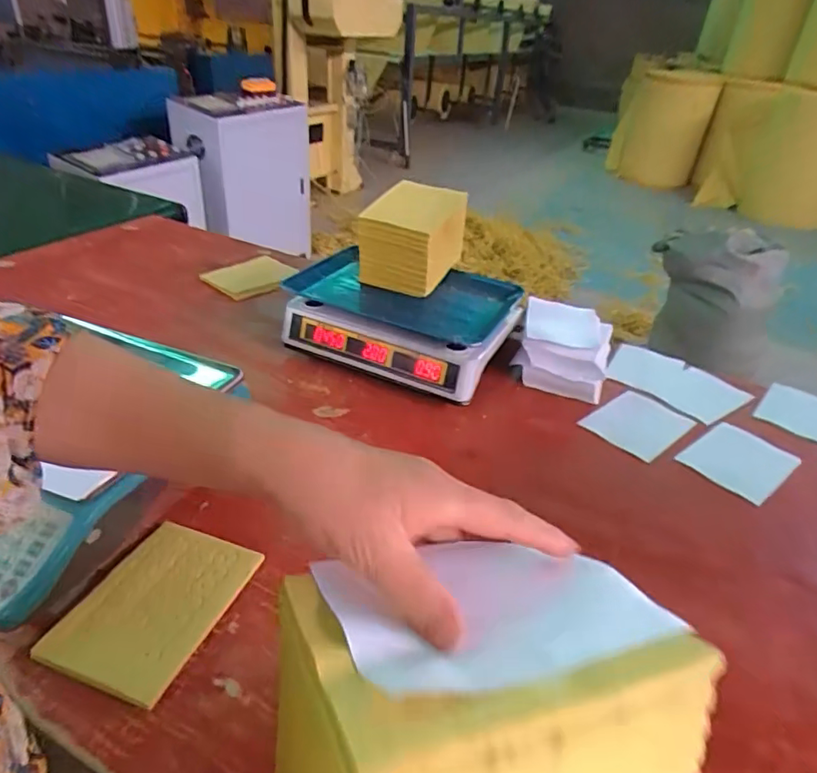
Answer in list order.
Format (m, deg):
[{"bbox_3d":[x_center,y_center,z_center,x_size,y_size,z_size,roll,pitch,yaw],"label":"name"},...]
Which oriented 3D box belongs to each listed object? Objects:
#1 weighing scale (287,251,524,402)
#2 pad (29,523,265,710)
[{"bbox_3d":[-0.004,-0.110,0.939,0.335,0.123,0.282,18,36,18],"label":"weighing scale"},{"bbox_3d":[-0.227,0.194,0.502,0.118,0.011,0.161,16,34,16],"label":"pad"}]

